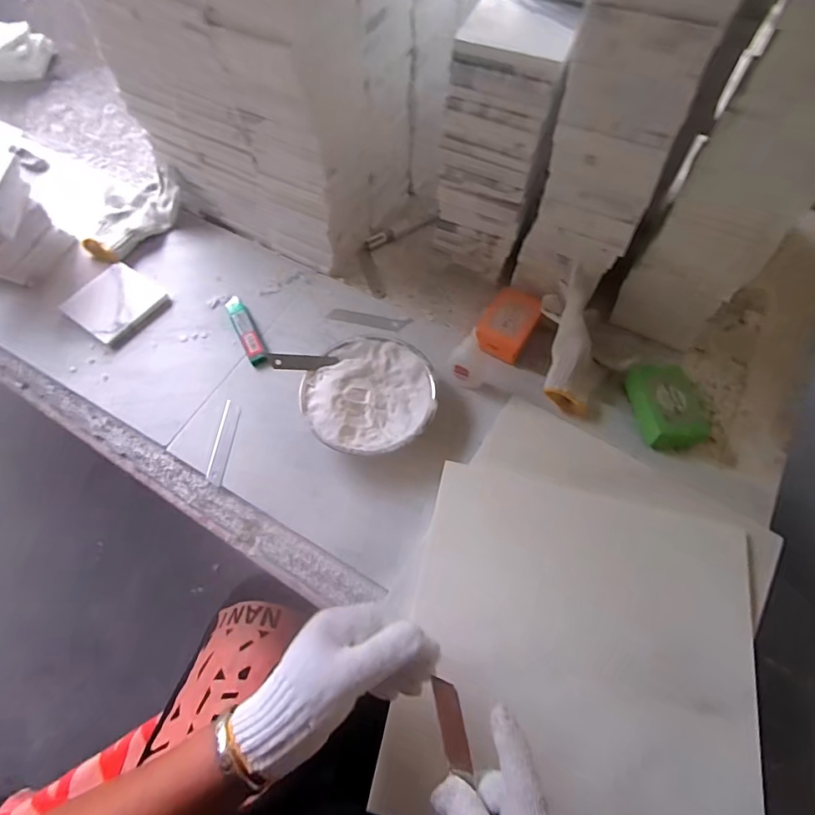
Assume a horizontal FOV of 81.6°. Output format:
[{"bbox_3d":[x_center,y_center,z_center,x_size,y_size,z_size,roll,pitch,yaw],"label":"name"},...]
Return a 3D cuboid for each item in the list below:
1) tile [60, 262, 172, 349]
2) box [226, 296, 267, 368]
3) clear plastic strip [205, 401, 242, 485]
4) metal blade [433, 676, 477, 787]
[{"bbox_3d":[-0.385,-0.139,0.625,0.109,0.009,0.099,33,70,14],"label":"tile"},{"bbox_3d":[-0.209,-0.103,0.606,0.024,0.017,0.117,-26,68,-11],"label":"box"},{"bbox_3d":[-0.212,0.040,0.545,0.020,0.004,0.098,5,65,2],"label":"clear plastic strip"},{"bbox_3d":[0.031,0.225,0.333,0.016,0.004,0.060,-14,71,5],"label":"metal blade"}]

